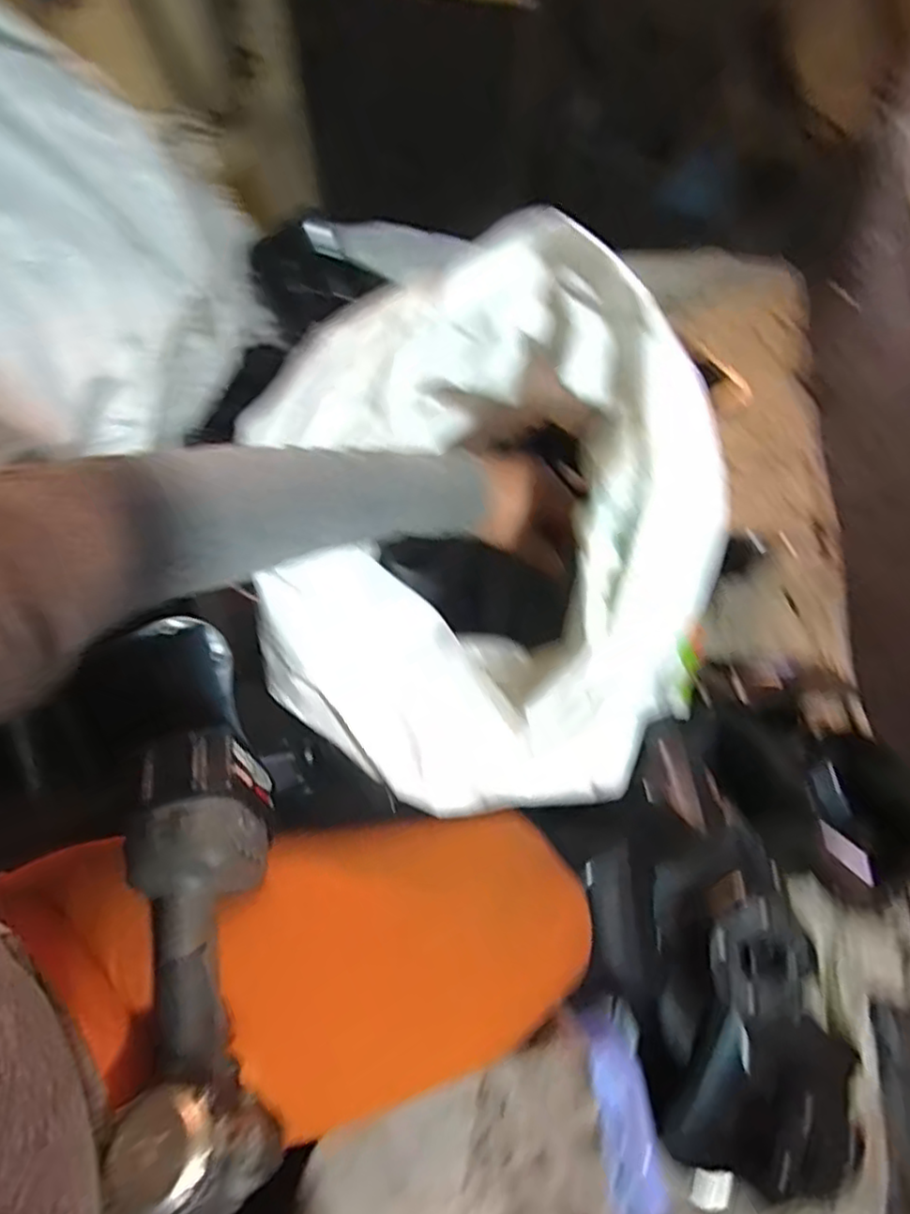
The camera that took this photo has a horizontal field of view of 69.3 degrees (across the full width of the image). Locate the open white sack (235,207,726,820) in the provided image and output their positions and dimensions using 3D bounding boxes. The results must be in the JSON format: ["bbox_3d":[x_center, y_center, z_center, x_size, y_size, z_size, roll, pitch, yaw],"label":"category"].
[{"bbox_3d":[0.015,-0.059,0.448,0.303,0.183,0.352,-3,65,0],"label":"open white sack"}]

